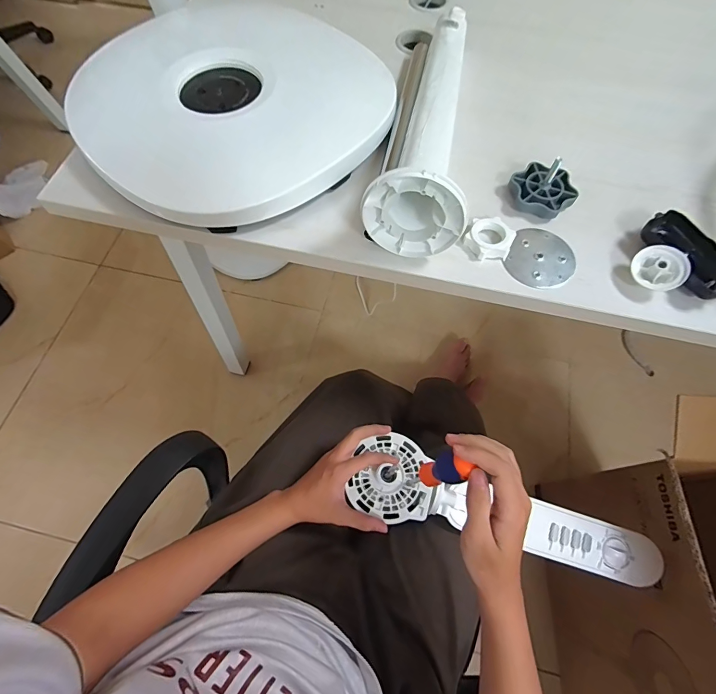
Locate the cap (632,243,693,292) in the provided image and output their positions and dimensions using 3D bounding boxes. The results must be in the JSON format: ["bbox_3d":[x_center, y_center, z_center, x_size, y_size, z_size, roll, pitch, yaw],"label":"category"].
[{"bbox_3d":[0.325,-0.085,0.410,0.051,0.012,0.046,38,107,27],"label":"cap"}]

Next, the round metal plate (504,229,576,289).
[{"bbox_3d":[0.211,-0.101,0.436,0.073,0.004,0.081,25,68,10],"label":"round metal plate"}]

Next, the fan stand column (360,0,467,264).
[{"bbox_3d":[0.077,-0.296,0.465,0.101,0.100,0.381,6,66,2],"label":"fan stand column"}]

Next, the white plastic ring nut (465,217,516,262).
[{"bbox_3d":[0.152,-0.124,0.441,0.051,0.015,0.052,0,66,0],"label":"white plastic ring nut"}]

